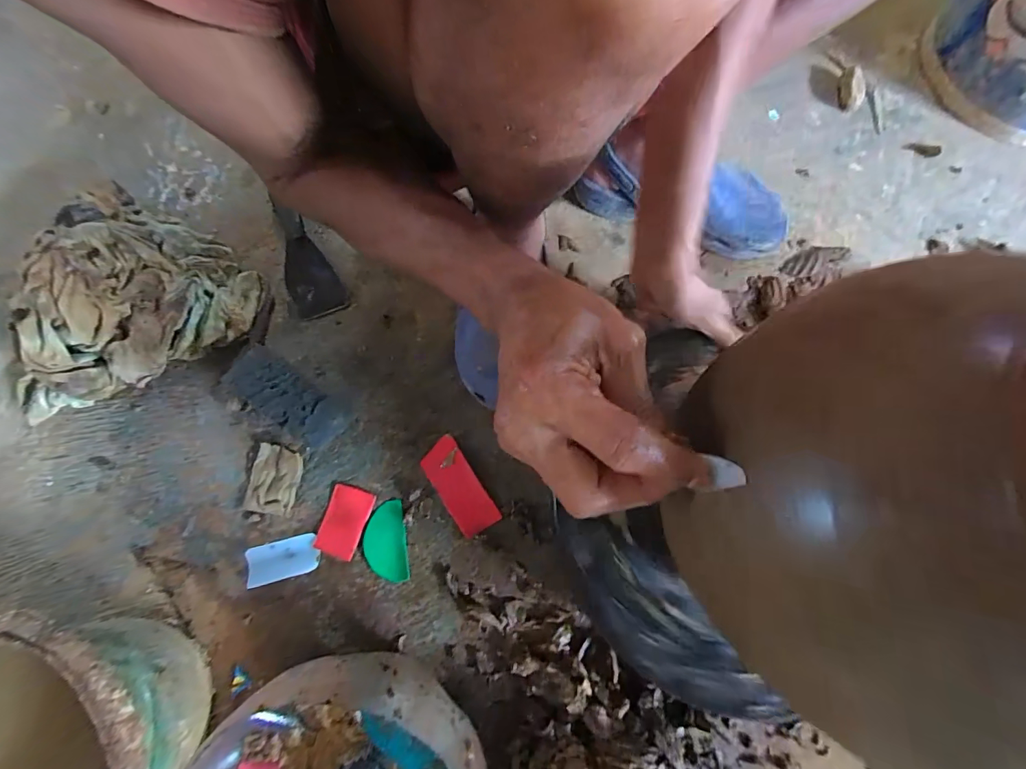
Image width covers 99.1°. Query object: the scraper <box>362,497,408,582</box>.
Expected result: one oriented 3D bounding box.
[{"bbox_3d":[-0.141,0.173,0.482,0.045,0.004,0.084,-9,76,-2],"label":"scraper"}]

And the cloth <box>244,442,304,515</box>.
[{"bbox_3d":[-0.271,0.107,0.496,0.053,0.010,0.074,8,76,2],"label":"cloth"}]

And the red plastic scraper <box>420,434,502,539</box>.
[{"bbox_3d":[-0.063,0.115,0.496,0.046,0.004,0.110,-32,78,-8],"label":"red plastic scraper"}]

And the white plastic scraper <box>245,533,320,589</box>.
[{"bbox_3d":[-0.249,0.189,0.473,0.072,0.009,0.040,-14,76,-4],"label":"white plastic scraper"}]

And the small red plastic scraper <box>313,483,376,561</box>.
[{"bbox_3d":[-0.189,0.151,0.486,0.049,0.004,0.073,17,76,4],"label":"small red plastic scraper"}]

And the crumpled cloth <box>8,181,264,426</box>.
[{"bbox_3d":[-0.441,-0.082,0.497,0.217,0.106,0.272,17,76,4],"label":"crumpled cloth"}]

